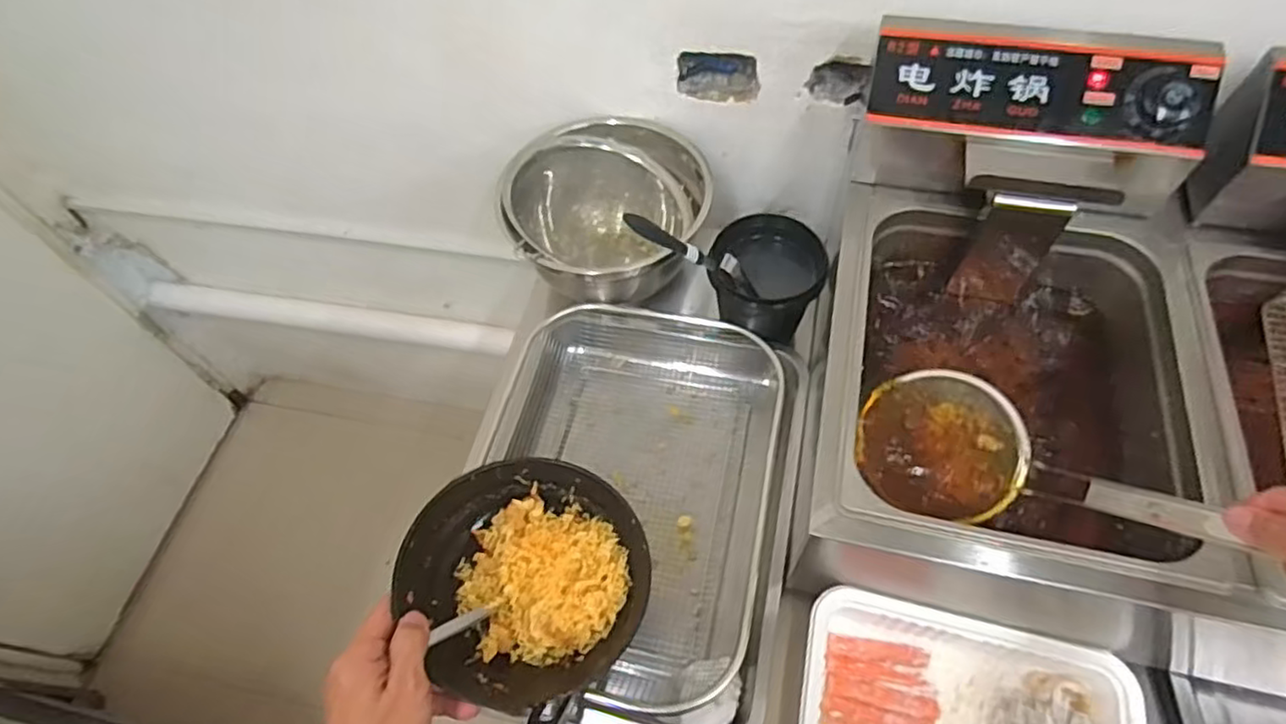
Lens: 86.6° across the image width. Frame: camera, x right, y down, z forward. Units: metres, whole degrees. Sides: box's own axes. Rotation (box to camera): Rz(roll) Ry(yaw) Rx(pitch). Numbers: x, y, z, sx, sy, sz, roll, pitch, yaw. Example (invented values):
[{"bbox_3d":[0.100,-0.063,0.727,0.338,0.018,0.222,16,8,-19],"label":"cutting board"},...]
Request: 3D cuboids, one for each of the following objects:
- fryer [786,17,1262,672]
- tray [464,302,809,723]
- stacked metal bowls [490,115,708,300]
[{"bbox_3d":[0.311,-0.028,0.574,0.289,0.241,0.418,10,60,9],"label":"fryer"},{"bbox_3d":[-0.004,0.117,0.670,0.293,0.073,0.407,10,60,9],"label":"tray"},{"bbox_3d":[-0.041,-0.171,0.767,0.219,0.141,0.164,-3,59,1],"label":"stacked metal bowls"}]

